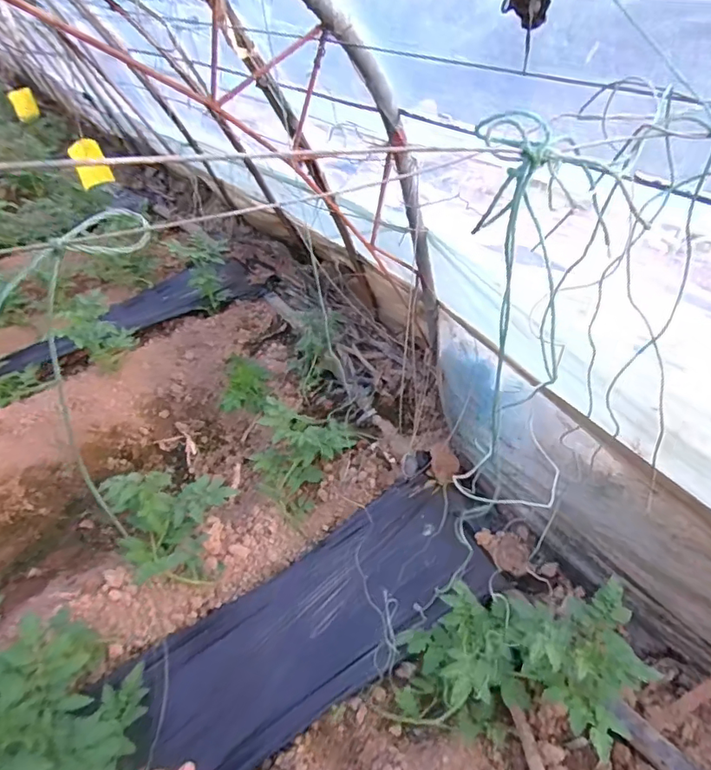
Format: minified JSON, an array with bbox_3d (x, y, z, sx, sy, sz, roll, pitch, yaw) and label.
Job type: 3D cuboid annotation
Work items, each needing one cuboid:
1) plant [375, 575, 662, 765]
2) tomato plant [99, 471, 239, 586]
[{"bbox_3d":[0.352,0.597,1.192,0.495,0.283,0.358,6,44,12],"label":"plant"},{"bbox_3d":[-0.570,0.405,1.569,0.324,0.221,0.334,-3,43,2],"label":"tomato plant"}]

